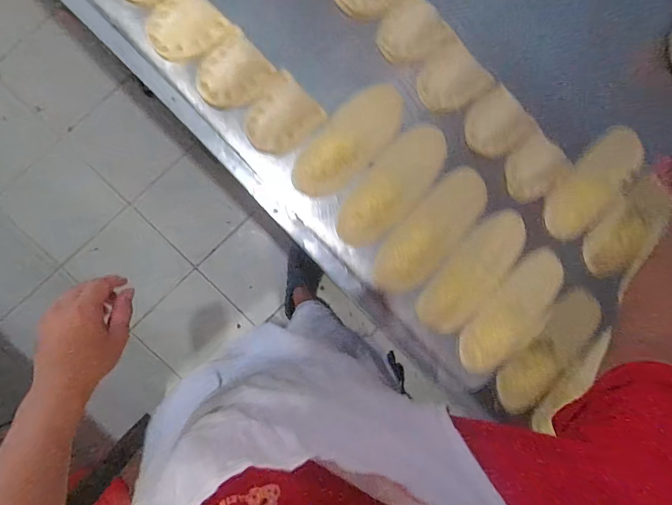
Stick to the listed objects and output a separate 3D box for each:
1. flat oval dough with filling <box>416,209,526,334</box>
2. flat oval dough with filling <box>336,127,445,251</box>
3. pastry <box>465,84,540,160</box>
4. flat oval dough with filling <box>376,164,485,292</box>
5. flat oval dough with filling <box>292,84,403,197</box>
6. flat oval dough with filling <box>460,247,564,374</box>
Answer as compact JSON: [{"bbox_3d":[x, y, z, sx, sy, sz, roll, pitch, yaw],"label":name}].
[{"bbox_3d":[0.222,0.031,0.615,0.094,0.012,0.231,41,86,-6],"label":"flat oval dough with filling"},{"bbox_3d":[0.087,-0.100,0.579,0.087,0.023,0.212,39,86,-6],"label":"flat oval dough with filling"},{"bbox_3d":[0.253,-0.202,0.601,0.095,0.021,0.095,-37,95,-6],"label":"pastry"},{"bbox_3d":[0.150,-0.033,0.594,0.092,0.015,0.225,41,86,-6],"label":"flat oval dough with filling"},{"bbox_3d":[0.019,-0.163,0.572,0.193,0.009,0.084,-44,96,8],"label":"flat oval dough with filling"},{"bbox_3d":[0.289,0.099,0.621,0.094,0.010,0.224,40,86,-6],"label":"flat oval dough with filling"}]

